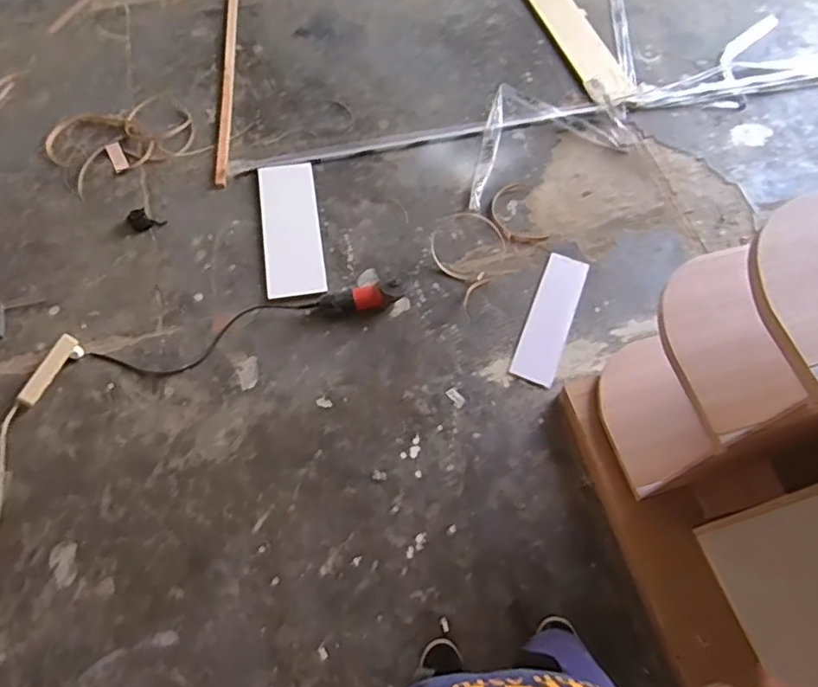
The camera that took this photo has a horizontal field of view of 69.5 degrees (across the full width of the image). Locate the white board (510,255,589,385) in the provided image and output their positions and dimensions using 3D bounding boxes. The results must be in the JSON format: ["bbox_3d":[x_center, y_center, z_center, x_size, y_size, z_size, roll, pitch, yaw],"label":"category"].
[{"bbox_3d":[0.410,-0.078,1.700,0.117,0.027,0.427,21,65,7],"label":"white board"}]

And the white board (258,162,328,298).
[{"bbox_3d":[-0.353,-0.350,1.778,0.167,0.014,0.478,-7,65,-6],"label":"white board"}]

